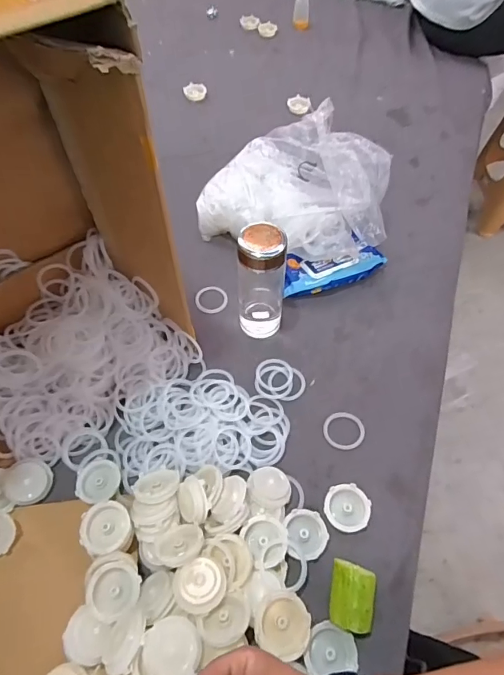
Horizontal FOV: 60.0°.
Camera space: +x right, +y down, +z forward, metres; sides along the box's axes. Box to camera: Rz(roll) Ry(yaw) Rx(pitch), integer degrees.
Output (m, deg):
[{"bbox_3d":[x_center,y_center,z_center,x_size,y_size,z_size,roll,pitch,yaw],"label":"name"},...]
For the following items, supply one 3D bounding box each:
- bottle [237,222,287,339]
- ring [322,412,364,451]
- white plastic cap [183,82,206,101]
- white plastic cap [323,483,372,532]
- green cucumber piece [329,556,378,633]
[{"bbox_3d":[0.014,-0.083,0.661,0.072,0.195,0.065,11,58,7],"label":"bottle"},{"bbox_3d":[0.134,0.135,0.636,0.059,0.004,0.056,0,57,0],"label":"ring"},{"bbox_3d":[-0.149,-0.640,1.134,0.058,0.023,0.058,0,57,0],"label":"white plastic cap"},{"bbox_3d":[0.125,0.223,0.572,0.058,0.013,0.056,0,57,0],"label":"white plastic cap"},{"bbox_3d":[0.117,0.297,0.503,0.050,0.042,0.071,9,57,5],"label":"green cucumber piece"}]

